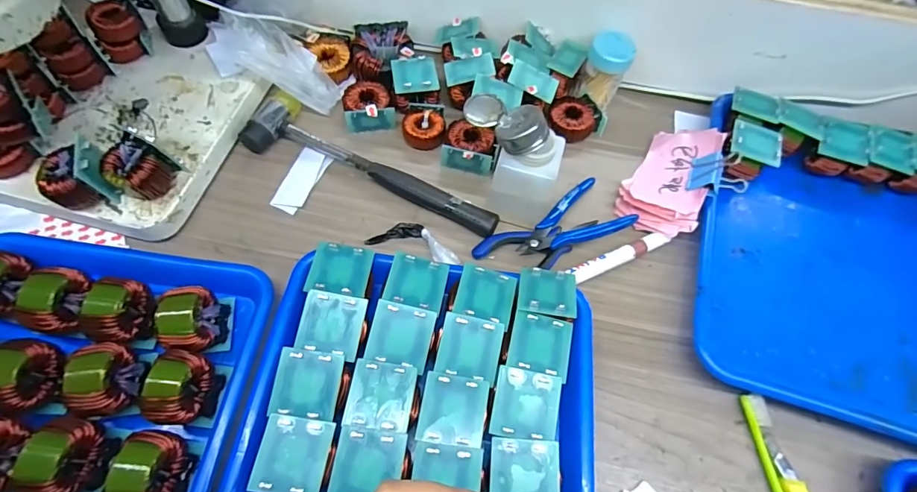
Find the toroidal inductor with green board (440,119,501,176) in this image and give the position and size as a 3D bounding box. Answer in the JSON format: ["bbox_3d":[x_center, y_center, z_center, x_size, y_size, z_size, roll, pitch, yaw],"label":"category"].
[{"bbox_3d":[0.014,-0.100,0.464,0.055,0.026,0.043,14,62,4],"label":"toroidal inductor with green board"}]

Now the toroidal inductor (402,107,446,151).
[{"bbox_3d":[-0.036,-0.123,0.476,0.043,0.013,0.044,4,62,-2],"label":"toroidal inductor"}]

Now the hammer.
[{"bbox_3d":[-0.079,-0.085,0.449,0.261,0.025,0.065,21,63,7],"label":"hammer"}]

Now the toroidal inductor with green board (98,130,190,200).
[{"bbox_3d":[-0.272,-0.066,0.385,0.041,0.047,0.043,15,62,4],"label":"toroidal inductor with green board"}]

